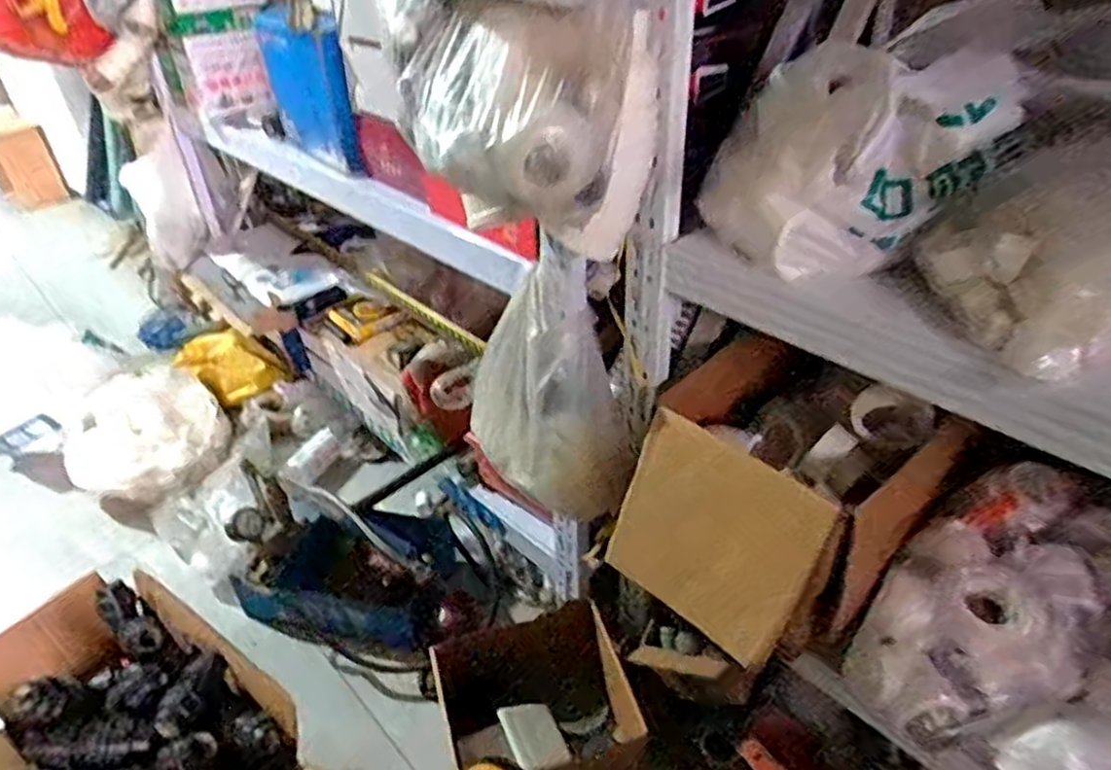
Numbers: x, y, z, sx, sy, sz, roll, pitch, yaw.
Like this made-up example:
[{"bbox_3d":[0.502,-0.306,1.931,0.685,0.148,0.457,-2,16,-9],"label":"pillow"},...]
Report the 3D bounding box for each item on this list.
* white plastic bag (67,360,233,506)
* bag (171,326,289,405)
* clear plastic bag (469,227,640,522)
[{"bbox_3d":[-0.803,0.090,1.384,0.284,0.165,0.270,21,43,30],"label":"white plastic bag"},{"bbox_3d":[-0.712,-0.049,1.539,0.210,0.111,0.143,21,43,29],"label":"bag"},{"bbox_3d":[-0.011,-0.002,0.841,0.141,0.286,0.183,-25,41,-26],"label":"clear plastic bag"}]

